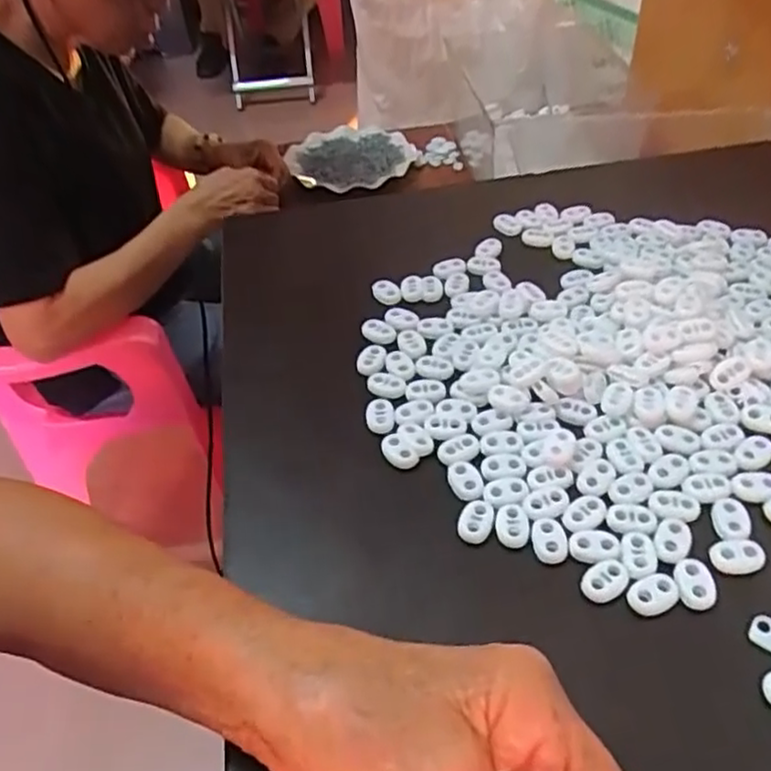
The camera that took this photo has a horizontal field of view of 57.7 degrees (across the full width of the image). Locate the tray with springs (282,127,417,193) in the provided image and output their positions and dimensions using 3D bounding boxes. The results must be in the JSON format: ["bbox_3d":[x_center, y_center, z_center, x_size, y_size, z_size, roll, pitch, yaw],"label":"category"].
[{"bbox_3d":[-0.054,-0.346,1.045,0.178,0.028,0.195,-11,45,-5],"label":"tray with springs"}]

